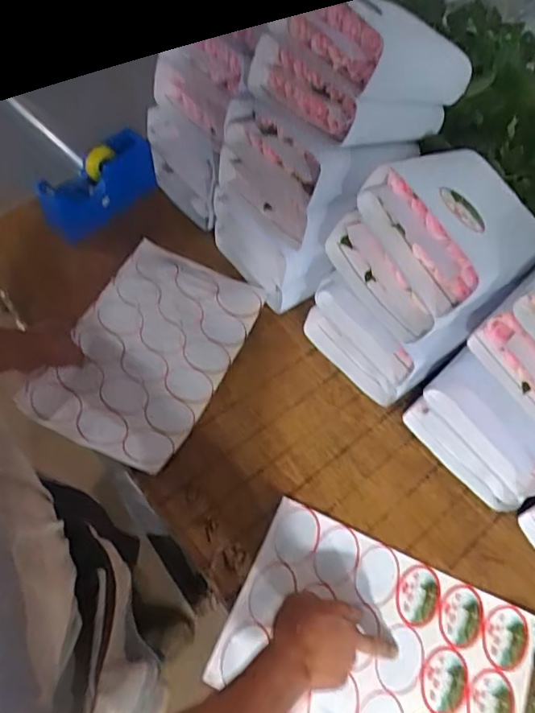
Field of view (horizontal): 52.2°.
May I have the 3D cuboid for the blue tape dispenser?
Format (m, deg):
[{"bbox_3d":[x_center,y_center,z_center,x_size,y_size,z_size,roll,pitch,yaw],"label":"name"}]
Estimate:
[{"bbox_3d":[-0.271,-0.269,0.866,0.077,0.113,0.197,36,64,17],"label":"blue tape dispenser"}]

